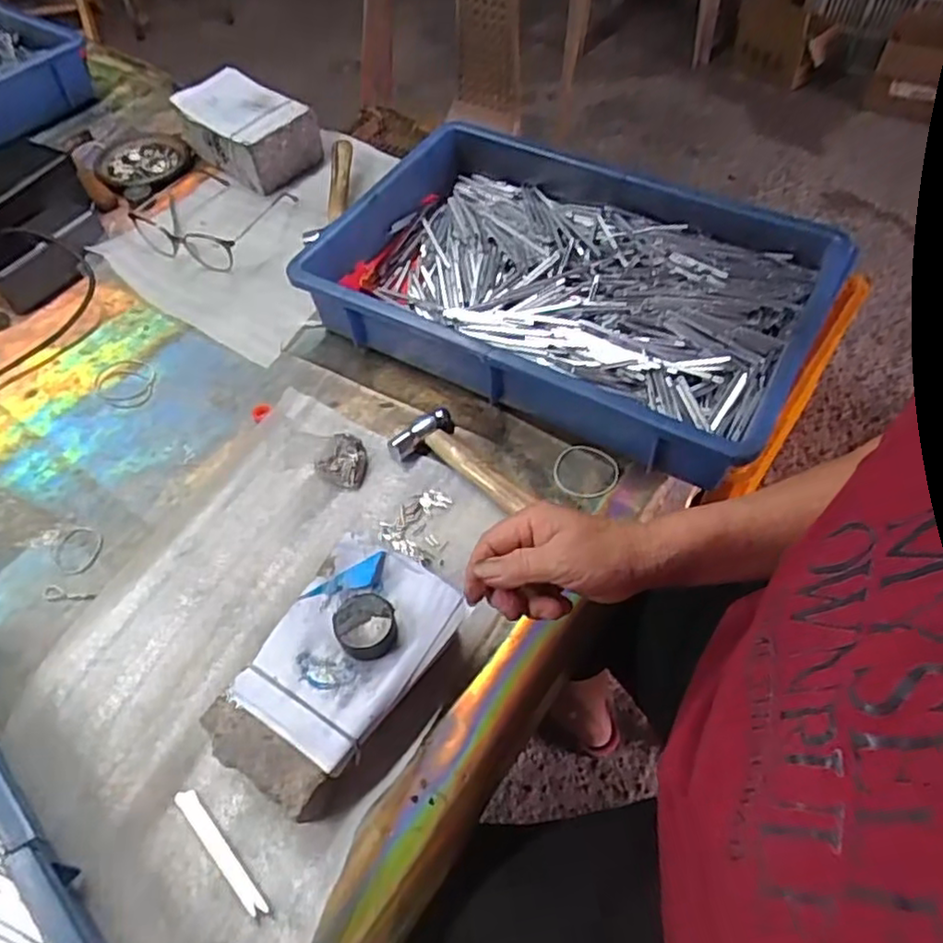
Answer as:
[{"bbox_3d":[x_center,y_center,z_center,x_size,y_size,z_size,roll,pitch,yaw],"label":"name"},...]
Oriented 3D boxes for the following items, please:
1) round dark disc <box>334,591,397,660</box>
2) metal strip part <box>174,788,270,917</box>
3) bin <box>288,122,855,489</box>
[{"bbox_3d":[-0.070,0.100,0.451,0.039,0.019,0.044,-6,55,-1],"label":"round dark disc"},{"bbox_3d":[-0.156,0.235,0.423,0.013,0.004,0.090,-39,62,-22],"label":"metal strip part"},{"bbox_3d":[0.087,-0.170,0.645,0.425,0.088,0.277,25,60,19],"label":"bin"}]

